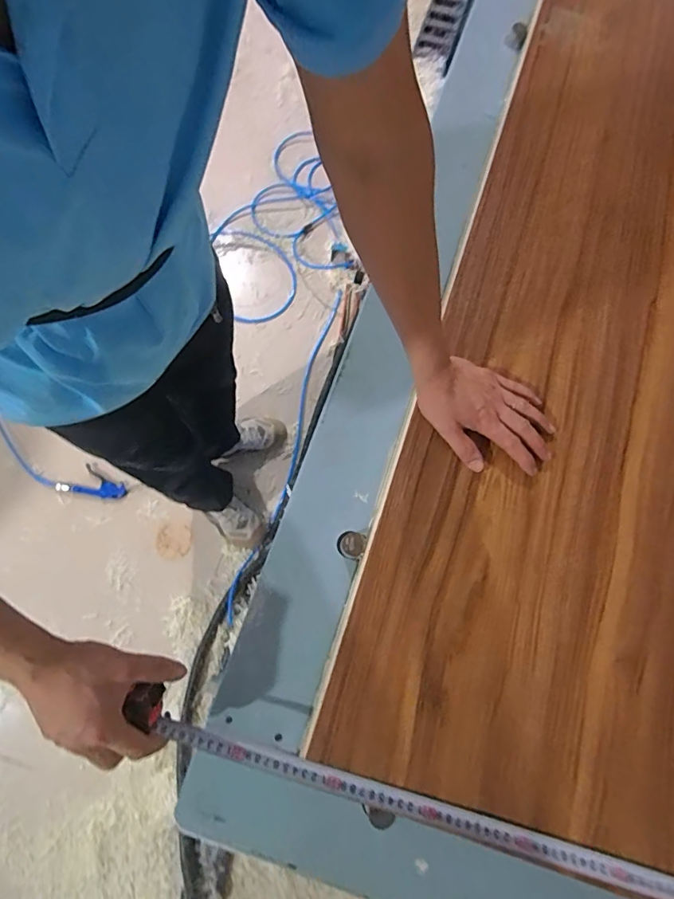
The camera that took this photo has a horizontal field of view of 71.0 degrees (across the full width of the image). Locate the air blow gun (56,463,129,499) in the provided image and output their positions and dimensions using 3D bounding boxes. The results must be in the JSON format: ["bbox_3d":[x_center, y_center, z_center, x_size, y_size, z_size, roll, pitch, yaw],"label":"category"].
[{"bbox_3d":[-0.679,0.092,1.330,0.189,0.038,0.083,9,74,-1],"label":"air blow gun"}]

